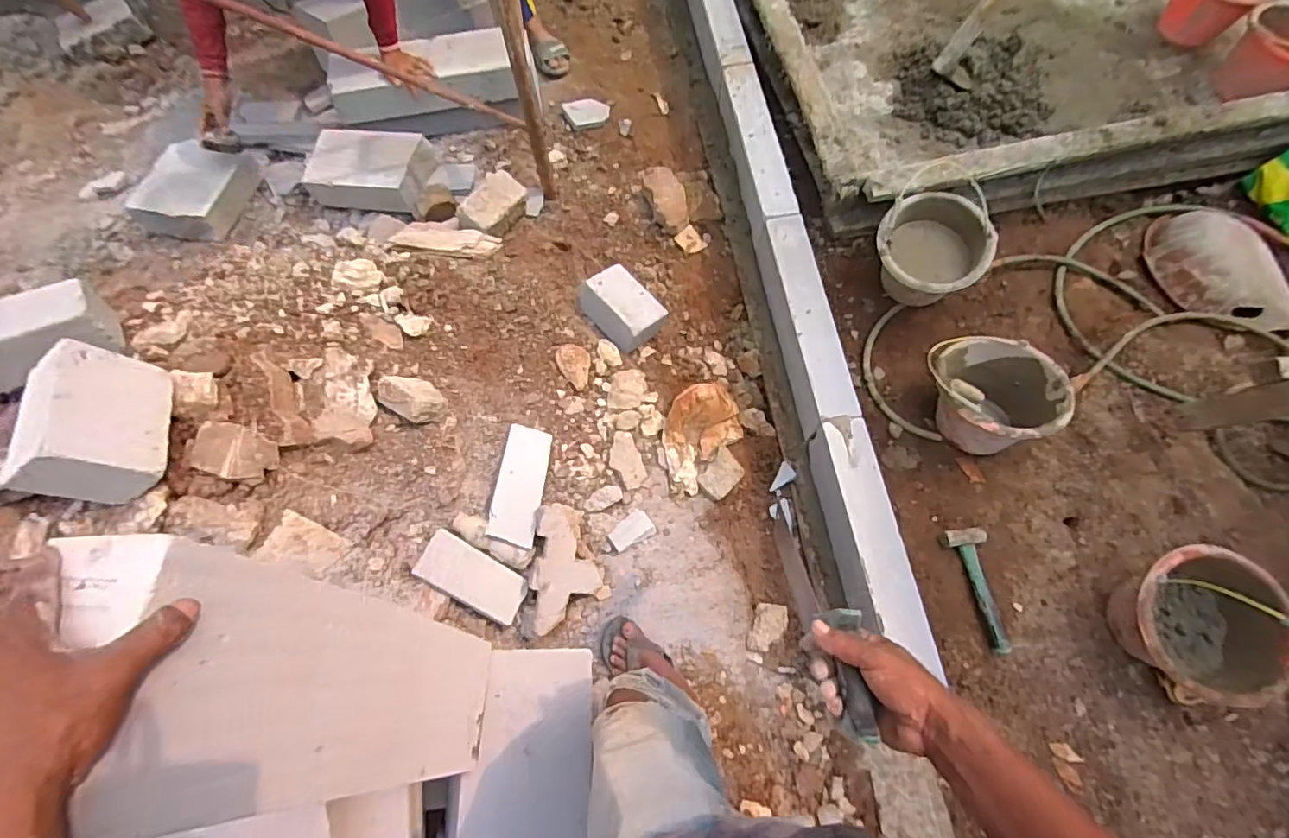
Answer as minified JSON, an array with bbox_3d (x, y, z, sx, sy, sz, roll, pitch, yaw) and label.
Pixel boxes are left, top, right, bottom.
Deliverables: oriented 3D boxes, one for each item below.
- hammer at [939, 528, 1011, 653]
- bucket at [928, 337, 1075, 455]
[{"bbox_3d":[0.810,0.409,1.343,0.097,0.033,0.283,-6,67,0],"label":"hammer"},{"bbox_3d":[0.870,-0.064,1.431,0.277,0.204,0.322,-39,72,-12],"label":"bucket"}]

